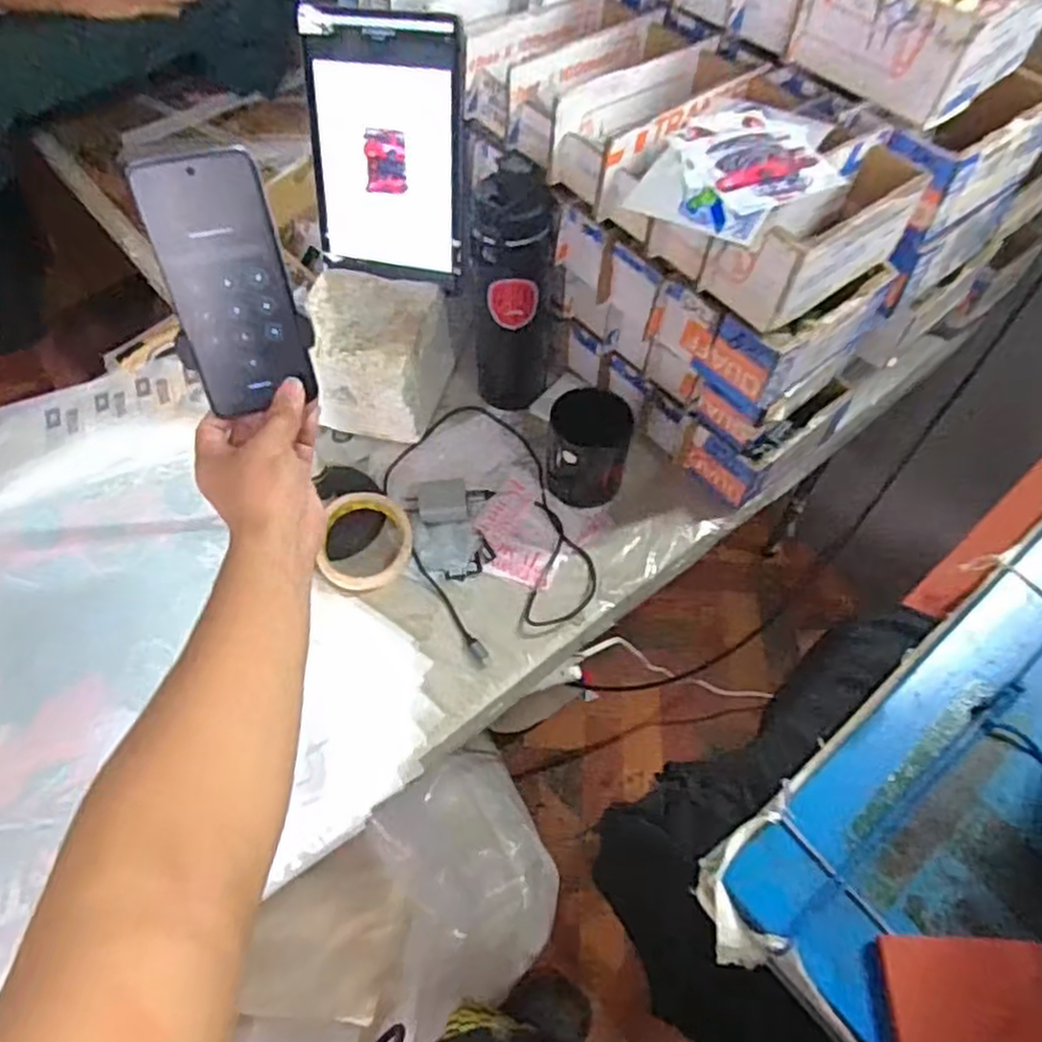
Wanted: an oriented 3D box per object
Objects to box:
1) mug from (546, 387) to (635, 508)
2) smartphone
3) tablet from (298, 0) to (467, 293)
[{"bbox_3d":[0.067,-0.067,0.750,0.080,0.100,0.079,6,57,3],"label":"mug"},{"bbox_3d":[-0.193,-0.153,0.496,0.074,0.162,0.013,-12,31,-8],"label":"smartphone"},{"bbox_3d":[-0.133,-0.361,0.734,0.160,0.234,0.013,13,37,9],"label":"tablet"}]

